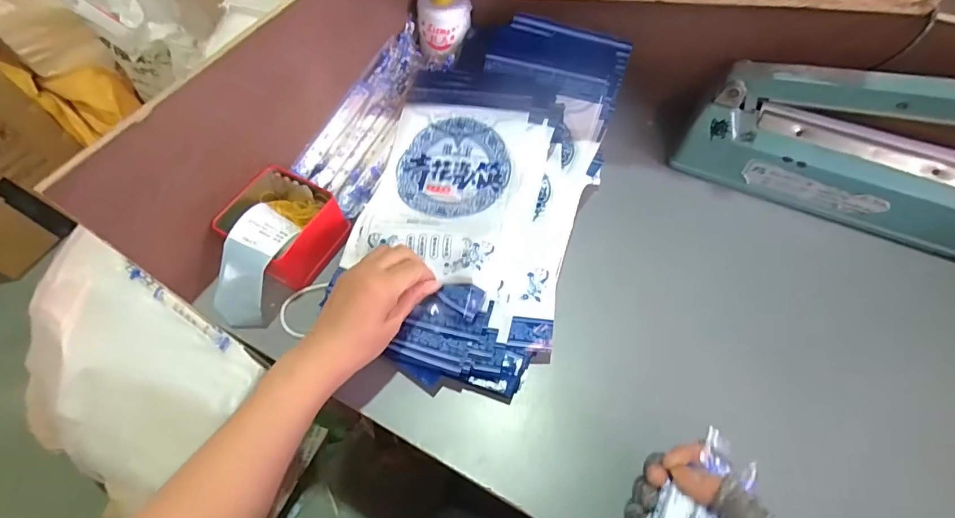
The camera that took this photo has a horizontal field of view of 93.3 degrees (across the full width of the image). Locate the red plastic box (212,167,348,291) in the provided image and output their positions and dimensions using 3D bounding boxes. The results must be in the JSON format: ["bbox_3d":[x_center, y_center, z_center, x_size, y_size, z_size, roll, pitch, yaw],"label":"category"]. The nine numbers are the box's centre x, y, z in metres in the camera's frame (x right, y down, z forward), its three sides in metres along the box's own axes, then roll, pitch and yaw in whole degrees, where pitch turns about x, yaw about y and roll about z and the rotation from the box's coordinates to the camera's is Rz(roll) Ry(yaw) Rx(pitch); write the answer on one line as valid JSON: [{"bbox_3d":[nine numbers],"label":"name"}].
[{"bbox_3d":[-0.203,-0.034,0.474,0.104,0.053,0.105,28,63,17],"label":"red plastic box"}]

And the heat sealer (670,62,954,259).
[{"bbox_3d":[0.368,-0.110,0.433,0.291,0.157,0.063,22,62,14],"label":"heat sealer"}]

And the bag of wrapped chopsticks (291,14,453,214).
[{"bbox_3d":[-0.116,-0.177,0.550,0.096,0.025,0.252,28,72,6],"label":"bag of wrapped chopsticks"}]

